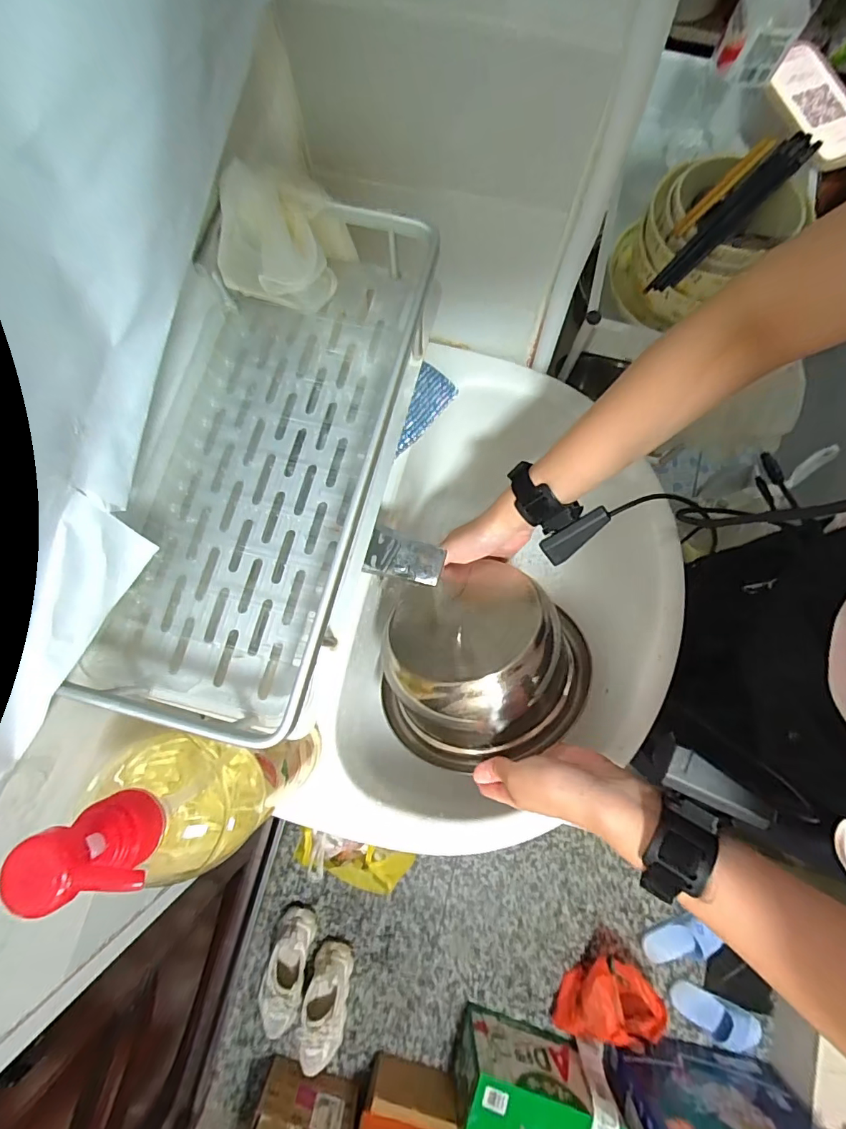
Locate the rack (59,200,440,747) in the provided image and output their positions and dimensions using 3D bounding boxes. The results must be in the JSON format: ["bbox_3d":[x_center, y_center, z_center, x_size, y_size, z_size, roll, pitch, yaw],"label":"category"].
[{"bbox_3d":[-0.097,-0.071,0.281,0.149,0.047,0.317,14,80,3],"label":"rack"}]

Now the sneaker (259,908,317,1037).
[{"bbox_3d":[-0.346,1.031,1.172,0.104,0.099,0.276,12,80,2],"label":"sneaker"}]

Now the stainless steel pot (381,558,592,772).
[{"bbox_3d":[0.064,0.093,0.452,0.200,0.100,0.172,-19,80,-3],"label":"stainless steel pot"}]

